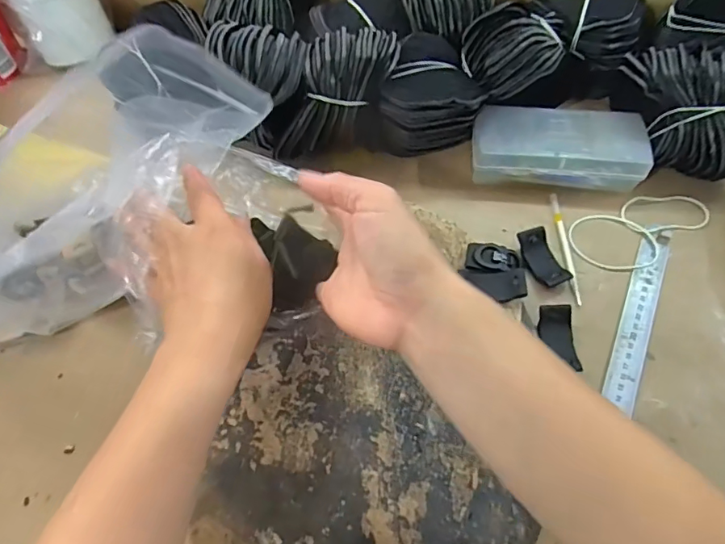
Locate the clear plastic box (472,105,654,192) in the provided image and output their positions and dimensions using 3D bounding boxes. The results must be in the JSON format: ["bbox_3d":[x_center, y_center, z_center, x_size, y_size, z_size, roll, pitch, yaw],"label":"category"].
[{"bbox_3d":[0.192,-0.122,0.496,0.163,0.051,0.074,4,60,4],"label":"clear plastic box"}]

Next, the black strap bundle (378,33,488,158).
[{"bbox_3d":[0.067,-0.174,0.504,0.110,0.091,0.111,-10,60,-4],"label":"black strap bundle"}]

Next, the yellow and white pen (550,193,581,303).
[{"bbox_3d":[0.192,-0.024,0.468,0.007,0.009,0.118,-2,60,1],"label":"yellow and white pen"}]

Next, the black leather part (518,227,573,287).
[{"bbox_3d":[0.165,-0.012,0.453,0.030,0.016,0.056,-23,62,-11],"label":"black leather part"}]

